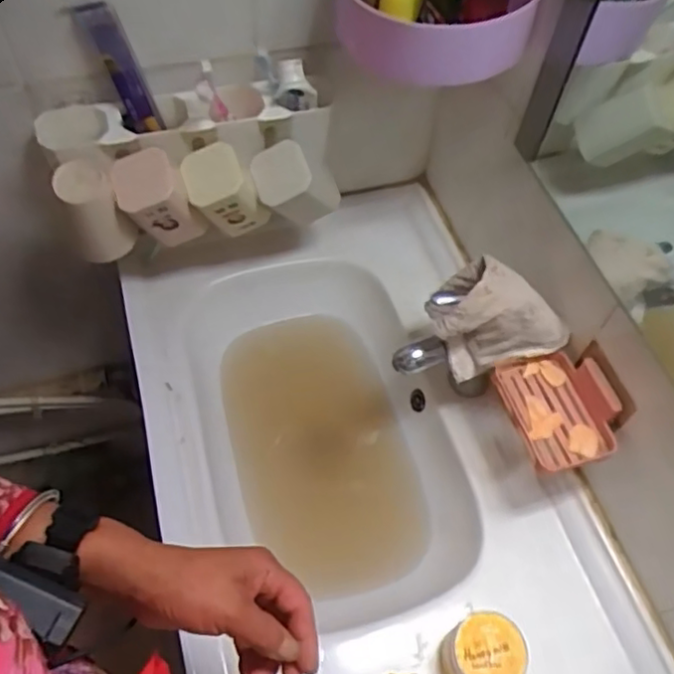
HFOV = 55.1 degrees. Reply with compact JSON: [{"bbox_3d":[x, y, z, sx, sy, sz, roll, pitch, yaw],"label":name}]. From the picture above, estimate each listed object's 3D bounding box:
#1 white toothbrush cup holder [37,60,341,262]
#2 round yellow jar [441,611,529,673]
[{"bbox_3d":[-0.152,-0.197,0.722,0.315,0.171,0.119,-10,59,-11],"label":"white toothbrush cup holder"},{"bbox_3d":[0.141,0.309,0.625,0.068,0.065,0.067,2,57,-3],"label":"round yellow jar"}]

